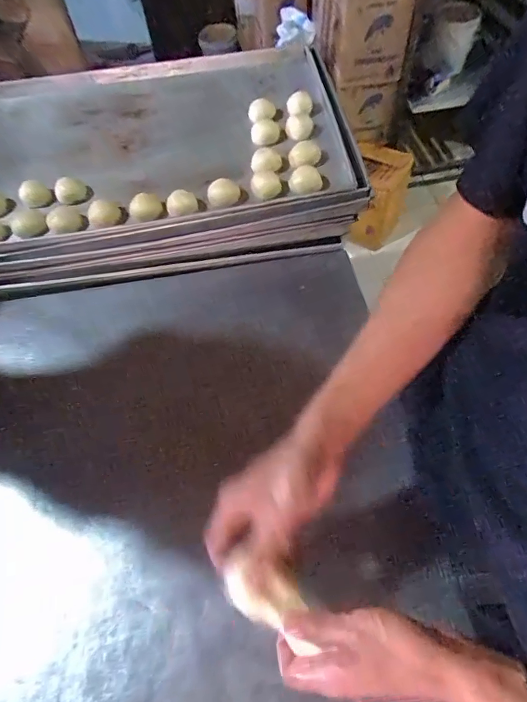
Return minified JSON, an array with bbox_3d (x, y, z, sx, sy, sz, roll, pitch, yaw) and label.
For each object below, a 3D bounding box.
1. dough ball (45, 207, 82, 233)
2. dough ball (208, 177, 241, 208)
[{"bbox_3d":[-0.307,-0.200,0.679,0.050,0.029,0.039,-27,59,-13],"label":"dough ball"},{"bbox_3d":[-0.063,-0.248,0.689,0.049,0.030,0.042,-6,56,1],"label":"dough ball"}]

